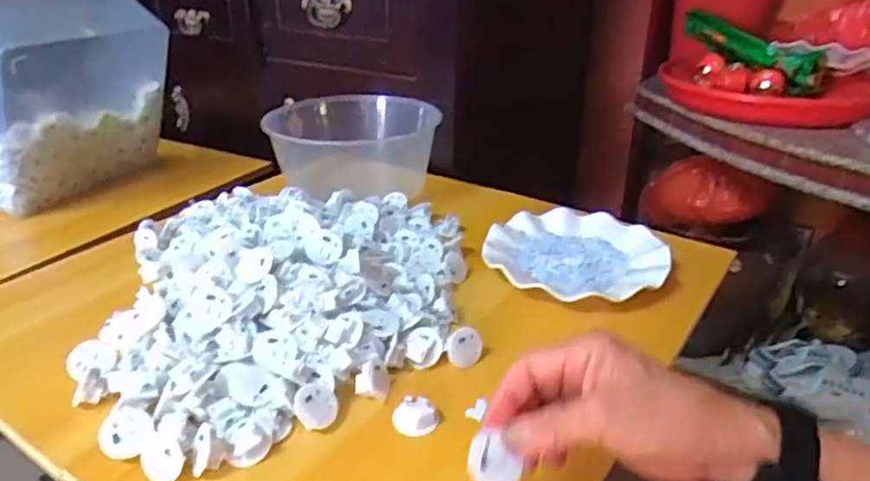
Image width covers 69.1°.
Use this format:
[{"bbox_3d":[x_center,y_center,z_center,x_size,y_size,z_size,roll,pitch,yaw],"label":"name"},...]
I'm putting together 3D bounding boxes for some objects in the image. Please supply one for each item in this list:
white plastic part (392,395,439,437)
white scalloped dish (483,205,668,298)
[{"bbox_3d":[-0.014,0.127,0.458,0.033,0.020,0.018,-1,27,-3],"label":"white plastic part"},{"bbox_3d":[0.146,0.015,0.661,0.180,0.025,0.166,0,27,0],"label":"white scalloped dish"}]

